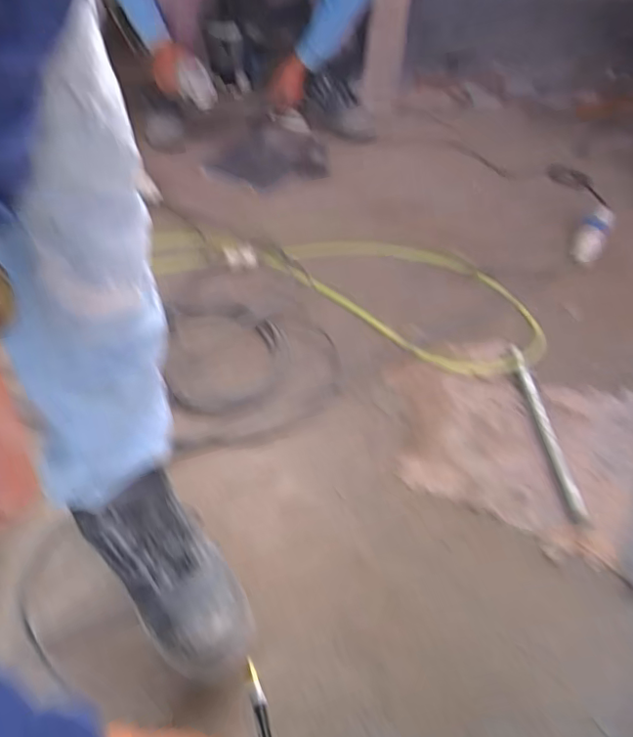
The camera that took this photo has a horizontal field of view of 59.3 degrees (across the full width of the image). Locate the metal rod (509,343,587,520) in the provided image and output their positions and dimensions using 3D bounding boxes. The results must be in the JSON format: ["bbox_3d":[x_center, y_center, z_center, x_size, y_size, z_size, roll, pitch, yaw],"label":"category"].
[{"bbox_3d":[0.350,0.080,0.857,0.020,0.014,0.333,1,47,-3],"label":"metal rod"}]

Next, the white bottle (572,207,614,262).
[{"bbox_3d":[0.601,-0.290,1.219,0.060,0.046,0.197,23,50,17],"label":"white bottle"}]

